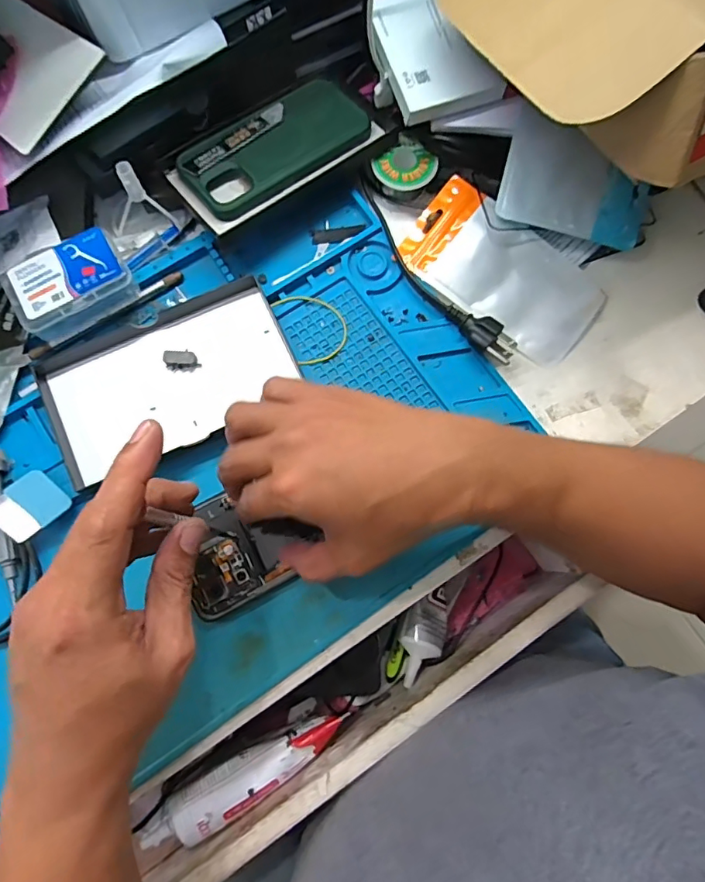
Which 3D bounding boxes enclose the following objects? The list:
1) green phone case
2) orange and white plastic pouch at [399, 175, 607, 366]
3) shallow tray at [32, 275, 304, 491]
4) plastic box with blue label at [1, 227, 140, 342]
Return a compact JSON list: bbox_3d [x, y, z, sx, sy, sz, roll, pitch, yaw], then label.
[{"bbox_3d":[-0.061,-0.238,0.403,0.153,0.011,0.074,-38,80,-9],"label":"green phone case"},{"bbox_3d":[0.122,-0.136,0.406,0.157,0.021,0.086,36,79,7],"label":"orange and white plastic pouch"},{"bbox_3d":[-0.137,-0.051,0.380,0.175,0.021,0.115,-24,79,-6],"label":"shallow tray"},{"bbox_3d":[-0.210,-0.117,0.381,0.082,0.033,0.053,-30,79,-7],"label":"plastic box with blue label"}]

